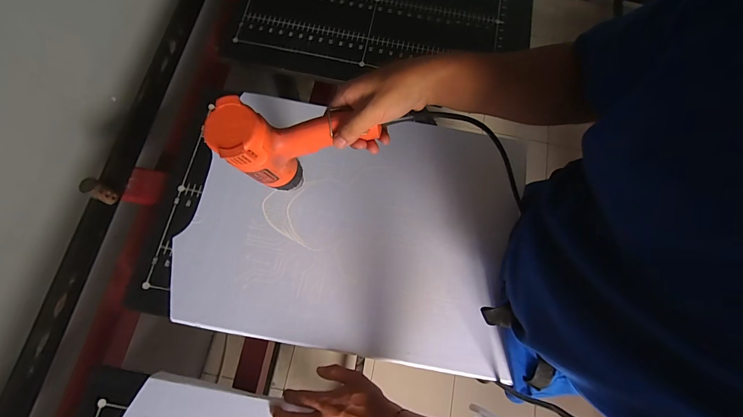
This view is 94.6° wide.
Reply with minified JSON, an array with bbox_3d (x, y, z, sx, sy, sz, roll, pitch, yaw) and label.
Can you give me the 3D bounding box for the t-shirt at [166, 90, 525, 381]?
[{"bbox_3d":[-0.023,0.016,0.554,0.506,0.035,0.397,11,72,1],"label":"t-shirt"}]

